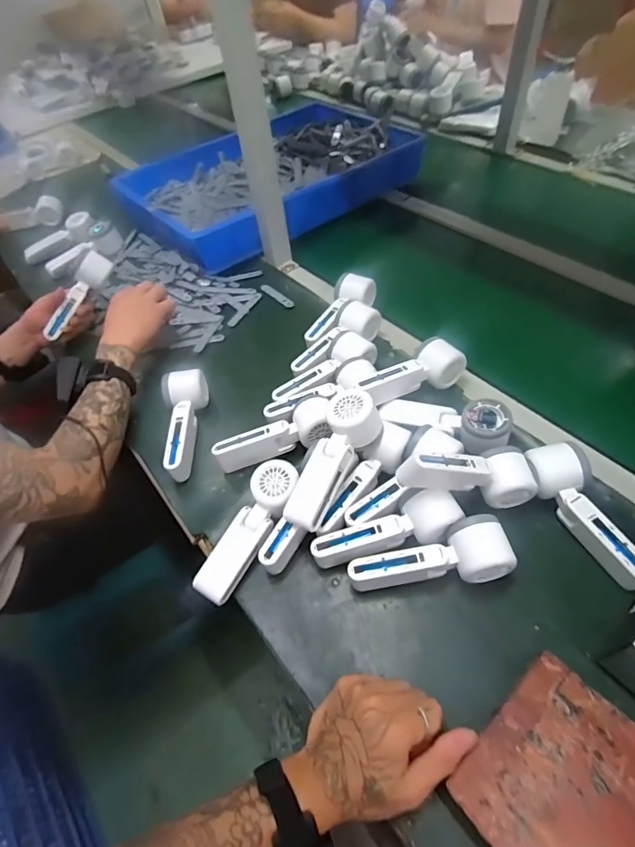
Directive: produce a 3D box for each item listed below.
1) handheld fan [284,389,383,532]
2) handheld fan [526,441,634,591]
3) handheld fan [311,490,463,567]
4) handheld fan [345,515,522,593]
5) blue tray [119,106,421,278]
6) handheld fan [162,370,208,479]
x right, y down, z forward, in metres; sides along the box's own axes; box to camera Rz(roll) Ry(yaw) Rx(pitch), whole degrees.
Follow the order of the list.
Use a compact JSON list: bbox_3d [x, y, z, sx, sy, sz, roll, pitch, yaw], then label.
[{"bbox_3d":[0.019,0.044,0.517,0.056,0.051,0.165,22,74,22],"label":"handheld fan"},{"bbox_3d":[0.287,0.098,0.480,0.052,0.057,0.159,-15,51,-5],"label":"handheld fan"},{"bbox_3d":[0.077,0.121,0.500,0.165,0.053,0.049,-12,51,-3],"label":"handheld fan"},{"bbox_3d":[0.120,0.151,0.473,0.165,0.052,0.061,-15,51,-6],"label":"handheld fan"},{"bbox_3d":[-0.095,-0.565,0.994,0.595,0.081,0.352,-35,56,-20],"label":"blue tray"},{"bbox_3d":[-0.184,-0.003,0.611,0.057,0.049,0.156,-8,51,0],"label":"handheld fan"}]

